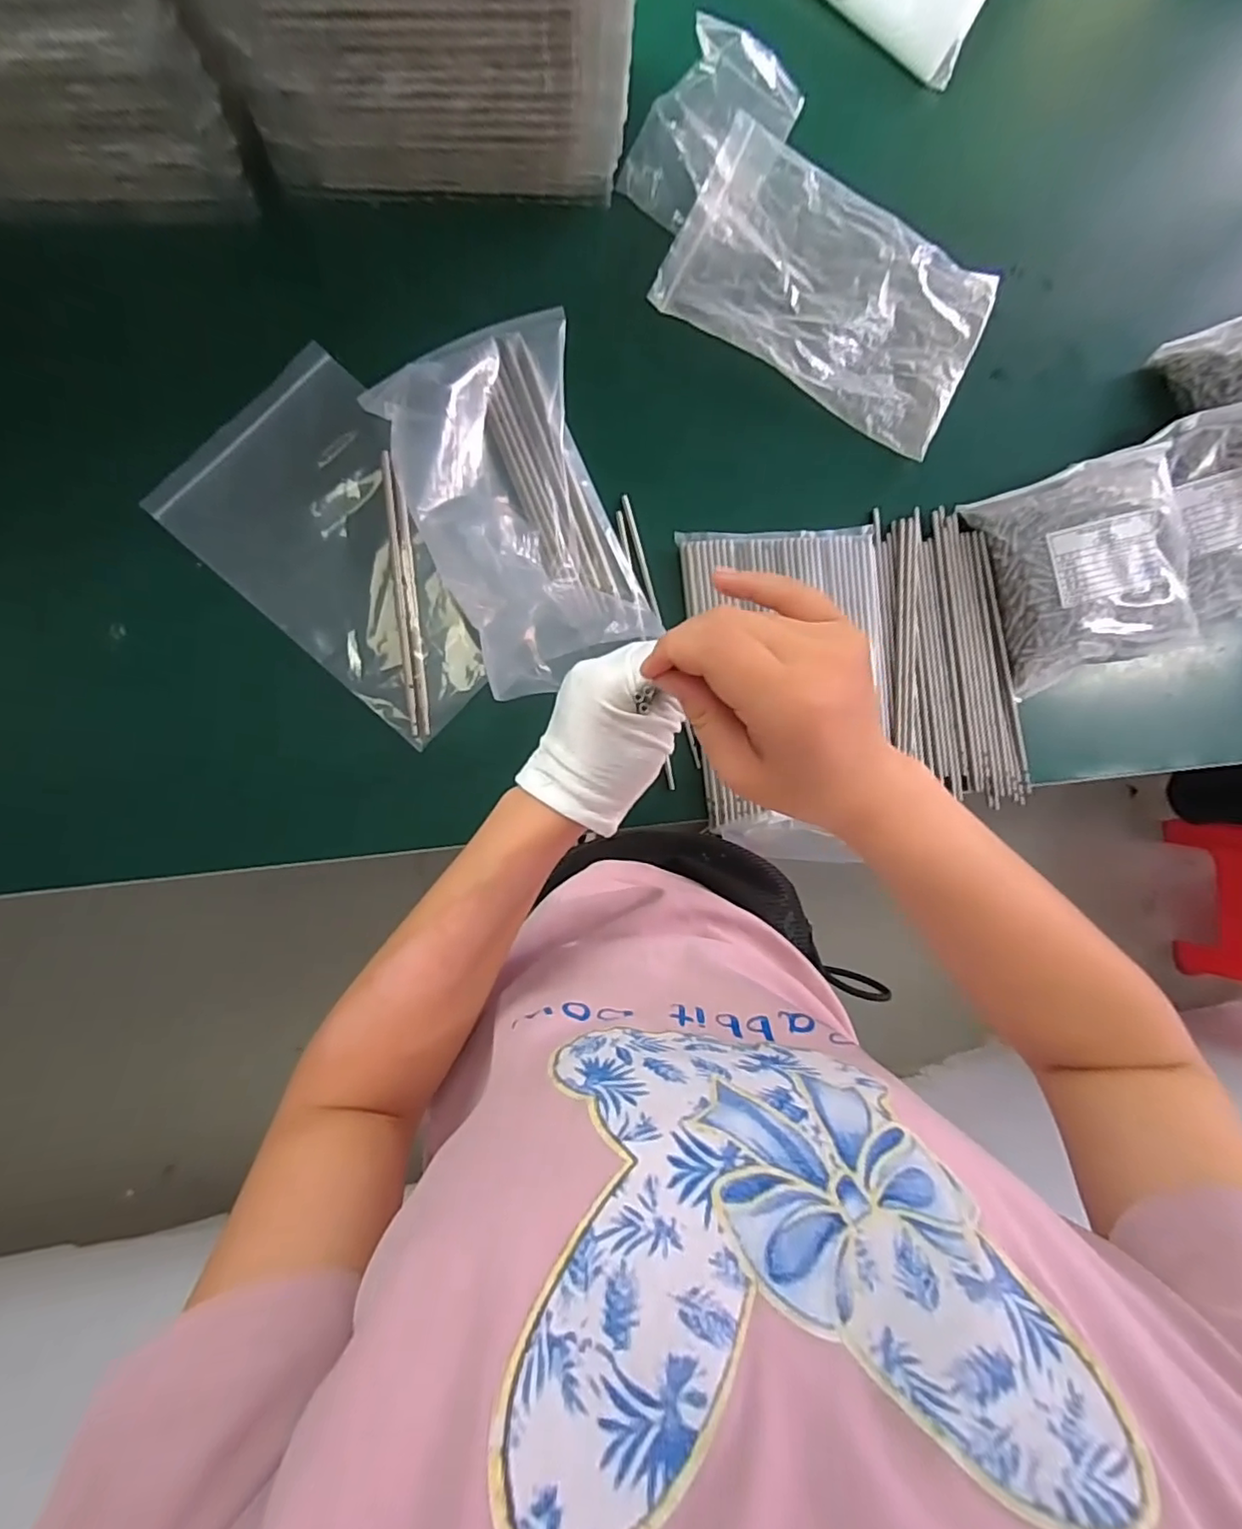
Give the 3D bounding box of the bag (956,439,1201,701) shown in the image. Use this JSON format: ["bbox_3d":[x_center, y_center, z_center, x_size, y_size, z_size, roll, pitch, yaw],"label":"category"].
[{"bbox_3d":[0.443,-0.184,0.568,0.177,0.048,0.189,-16,93,-6],"label":"bag"}]

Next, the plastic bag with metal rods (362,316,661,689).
[{"bbox_3d":[-0.084,-0.221,0.503,0.167,0.053,0.304,-19,93,-6],"label":"plastic bag with metal rods"}]

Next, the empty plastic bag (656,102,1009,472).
[{"bbox_3d":[0.198,-0.439,0.558,0.290,0.024,0.182,26,88,-6],"label":"empty plastic bag"}]

